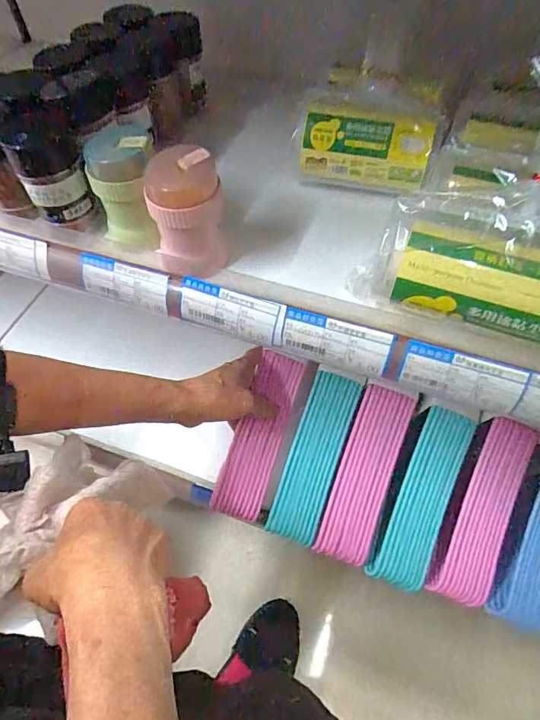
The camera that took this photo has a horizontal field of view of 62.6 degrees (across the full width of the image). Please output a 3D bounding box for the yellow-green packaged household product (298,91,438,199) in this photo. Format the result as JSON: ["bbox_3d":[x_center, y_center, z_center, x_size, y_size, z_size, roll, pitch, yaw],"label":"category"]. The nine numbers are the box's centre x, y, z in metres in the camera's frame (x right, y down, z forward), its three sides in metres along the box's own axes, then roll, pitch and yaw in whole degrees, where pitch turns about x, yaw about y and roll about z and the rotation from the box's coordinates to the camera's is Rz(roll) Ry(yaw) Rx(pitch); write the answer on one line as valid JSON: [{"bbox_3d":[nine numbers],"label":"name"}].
[{"bbox_3d":[0.082,-0.185,0.381,0.104,0.057,0.046,12,35,8],"label":"yellow-green packaged household product"}]

